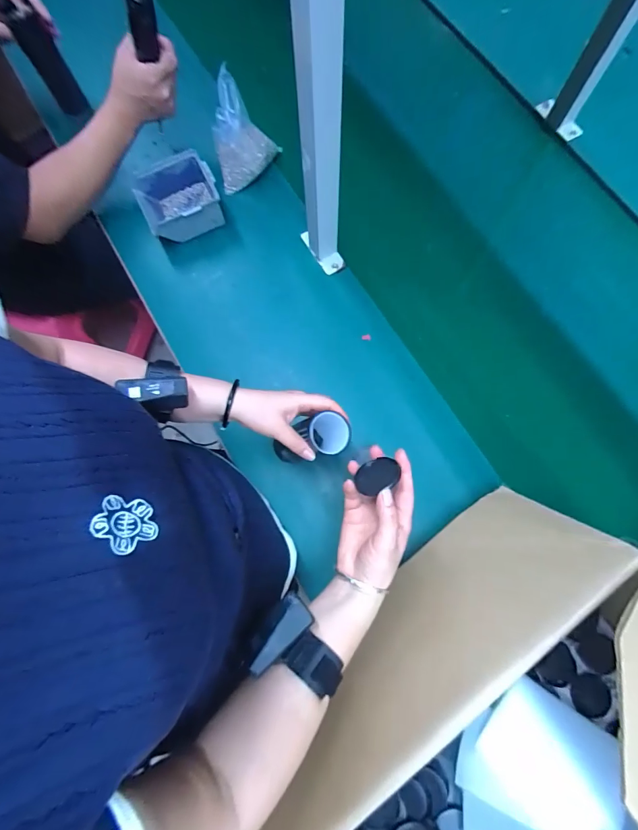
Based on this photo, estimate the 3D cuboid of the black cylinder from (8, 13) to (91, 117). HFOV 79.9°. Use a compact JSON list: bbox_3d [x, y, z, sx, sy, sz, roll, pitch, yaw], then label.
[{"bbox_3d":[-0.501,-0.650,0.717,0.050,0.135,0.054,-39,79,-7],"label":"black cylinder"}]

